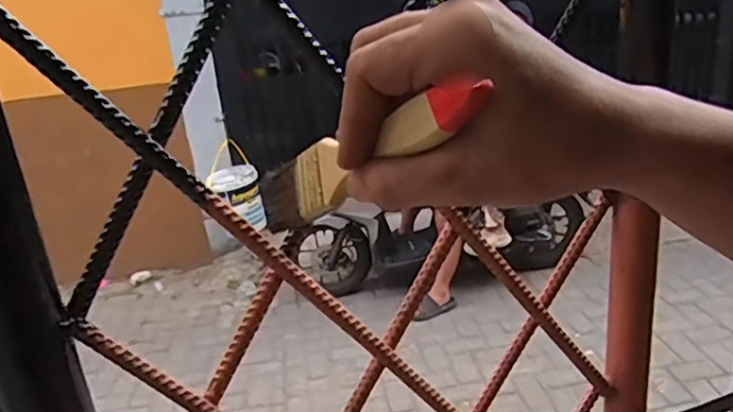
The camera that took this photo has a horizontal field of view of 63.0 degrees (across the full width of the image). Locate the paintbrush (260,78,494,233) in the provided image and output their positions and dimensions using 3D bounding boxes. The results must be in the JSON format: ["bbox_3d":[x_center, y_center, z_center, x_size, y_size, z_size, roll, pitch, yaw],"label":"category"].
[{"bbox_3d":[-0.008,-0.020,0.266,0.011,0.032,0.165,-21,-3,-36],"label":"paintbrush"}]

